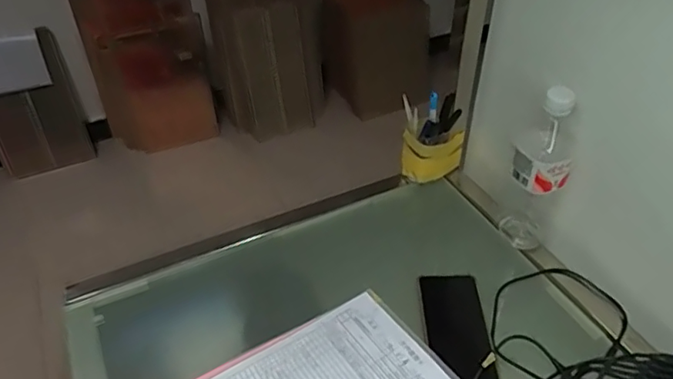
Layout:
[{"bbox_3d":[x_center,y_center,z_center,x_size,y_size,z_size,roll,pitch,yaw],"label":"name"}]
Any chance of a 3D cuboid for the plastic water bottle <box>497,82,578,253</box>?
[{"bbox_3d":[0.262,-0.024,0.710,0.073,0.235,0.079,15,44,18],"label":"plastic water bottle"}]

